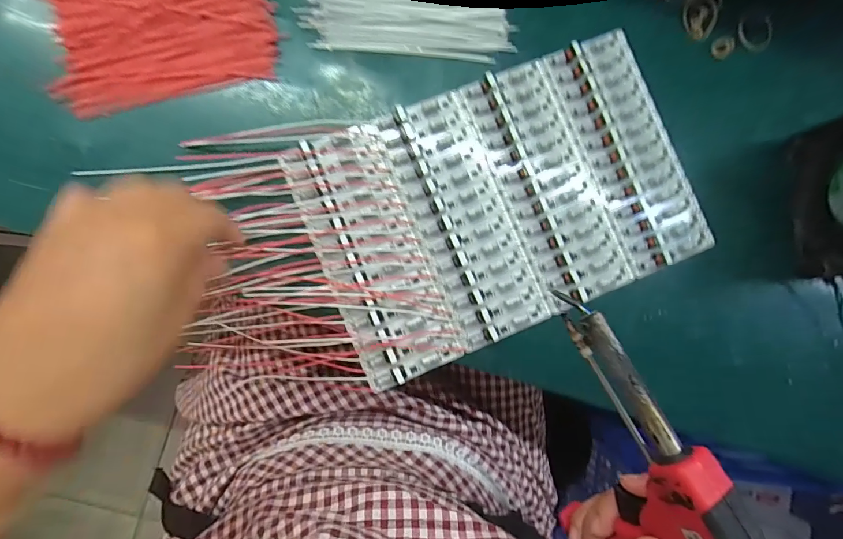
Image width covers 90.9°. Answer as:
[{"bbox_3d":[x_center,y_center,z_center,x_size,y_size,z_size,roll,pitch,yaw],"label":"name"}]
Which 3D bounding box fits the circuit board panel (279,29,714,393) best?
[{"bbox_3d":[0.066,-0.054,0.323,0.293,0.020,0.187,-22,90,-6],"label":"circuit board panel"}]

